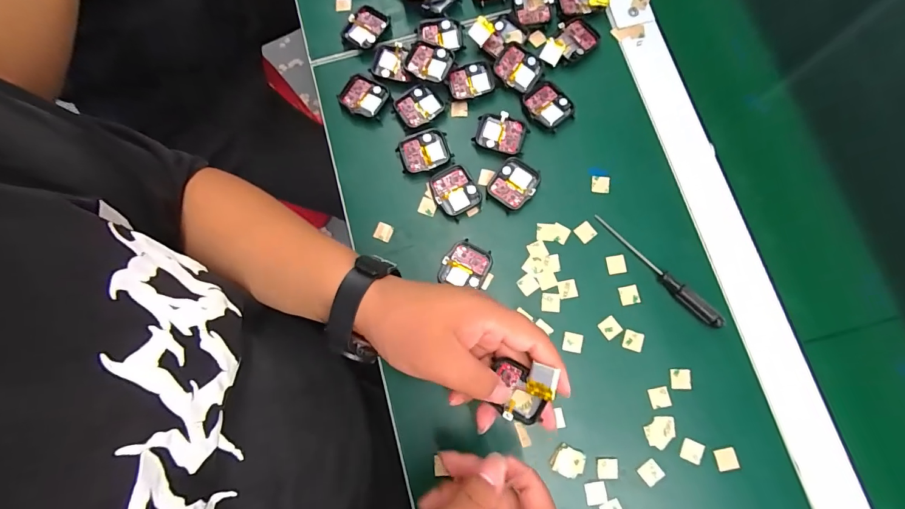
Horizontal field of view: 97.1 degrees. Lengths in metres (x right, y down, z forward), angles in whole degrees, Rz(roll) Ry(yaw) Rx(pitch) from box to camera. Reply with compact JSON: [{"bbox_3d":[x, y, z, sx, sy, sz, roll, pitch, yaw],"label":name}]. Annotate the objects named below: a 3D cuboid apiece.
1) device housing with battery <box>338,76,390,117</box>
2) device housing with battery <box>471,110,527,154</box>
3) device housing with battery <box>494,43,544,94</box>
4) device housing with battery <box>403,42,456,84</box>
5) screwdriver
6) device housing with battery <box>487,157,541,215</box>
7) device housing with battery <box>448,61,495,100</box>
[{"bbox_3d":[-0.085,-0.151,0.385,0.043,0.011,0.034,26,80,7],"label":"device housing with battery"},{"bbox_3d":[0.045,-0.112,0.368,0.046,0.007,0.035,15,79,4],"label":"device housing with battery"},{"bbox_3d":[0.062,-0.177,0.378,0.041,0.008,0.037,27,80,7],"label":"device housing with battery"},{"bbox_3d":[-0.022,-0.181,0.380,0.043,0.012,0.037,18,79,5],"label":"device housing with battery"},{"bbox_3d":[0.175,0.012,0.339,0.011,0.014,0.129,-41,80,-7],"label":"screwdriver"},{"bbox_3d":[0.055,-0.063,0.359,0.036,0.009,0.044,35,81,8],"label":"device housing with battery"},{"bbox_3d":[0.018,-0.164,0.381,0.043,0.006,0.034,-18,79,-2],"label":"device housing with battery"}]

